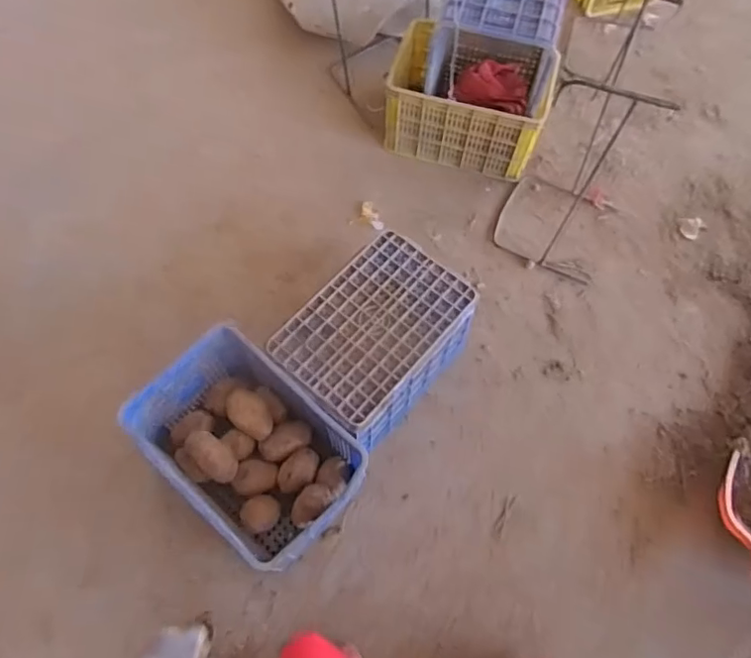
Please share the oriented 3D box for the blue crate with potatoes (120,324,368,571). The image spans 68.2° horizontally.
[{"bbox_3d":[-0.309,0.299,1.404,0.514,0.305,0.343,39,71,15],"label":"blue crate with potatoes"}]

